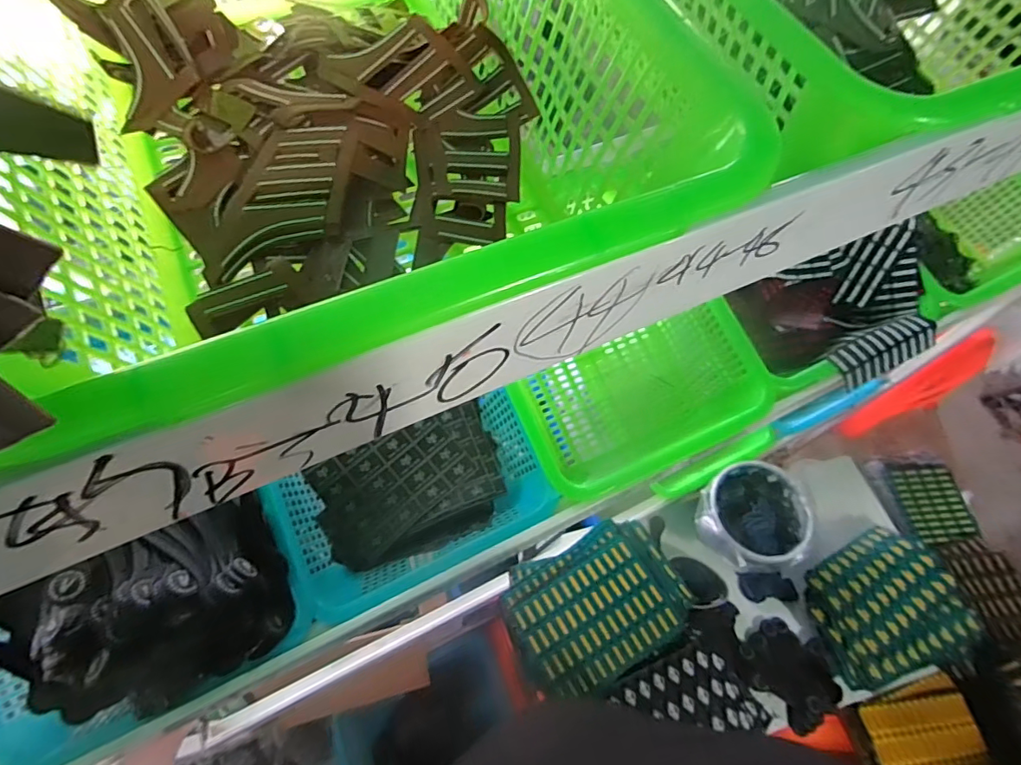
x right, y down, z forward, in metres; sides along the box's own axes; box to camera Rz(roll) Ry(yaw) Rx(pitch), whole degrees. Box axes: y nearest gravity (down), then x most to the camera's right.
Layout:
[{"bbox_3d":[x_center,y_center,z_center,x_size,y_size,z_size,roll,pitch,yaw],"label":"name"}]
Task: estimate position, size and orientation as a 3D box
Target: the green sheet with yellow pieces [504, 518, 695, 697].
[{"bbox_3d":[0.130,0.305,0.698,0.245,0.066,0.171,-20,64,-13],"label":"green sheet with yellow pieces"}]

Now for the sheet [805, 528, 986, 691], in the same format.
[{"bbox_3d":[0.619,0.365,0.816,0.224,0.065,0.210,-14,63,-10],"label":"sheet"}]

